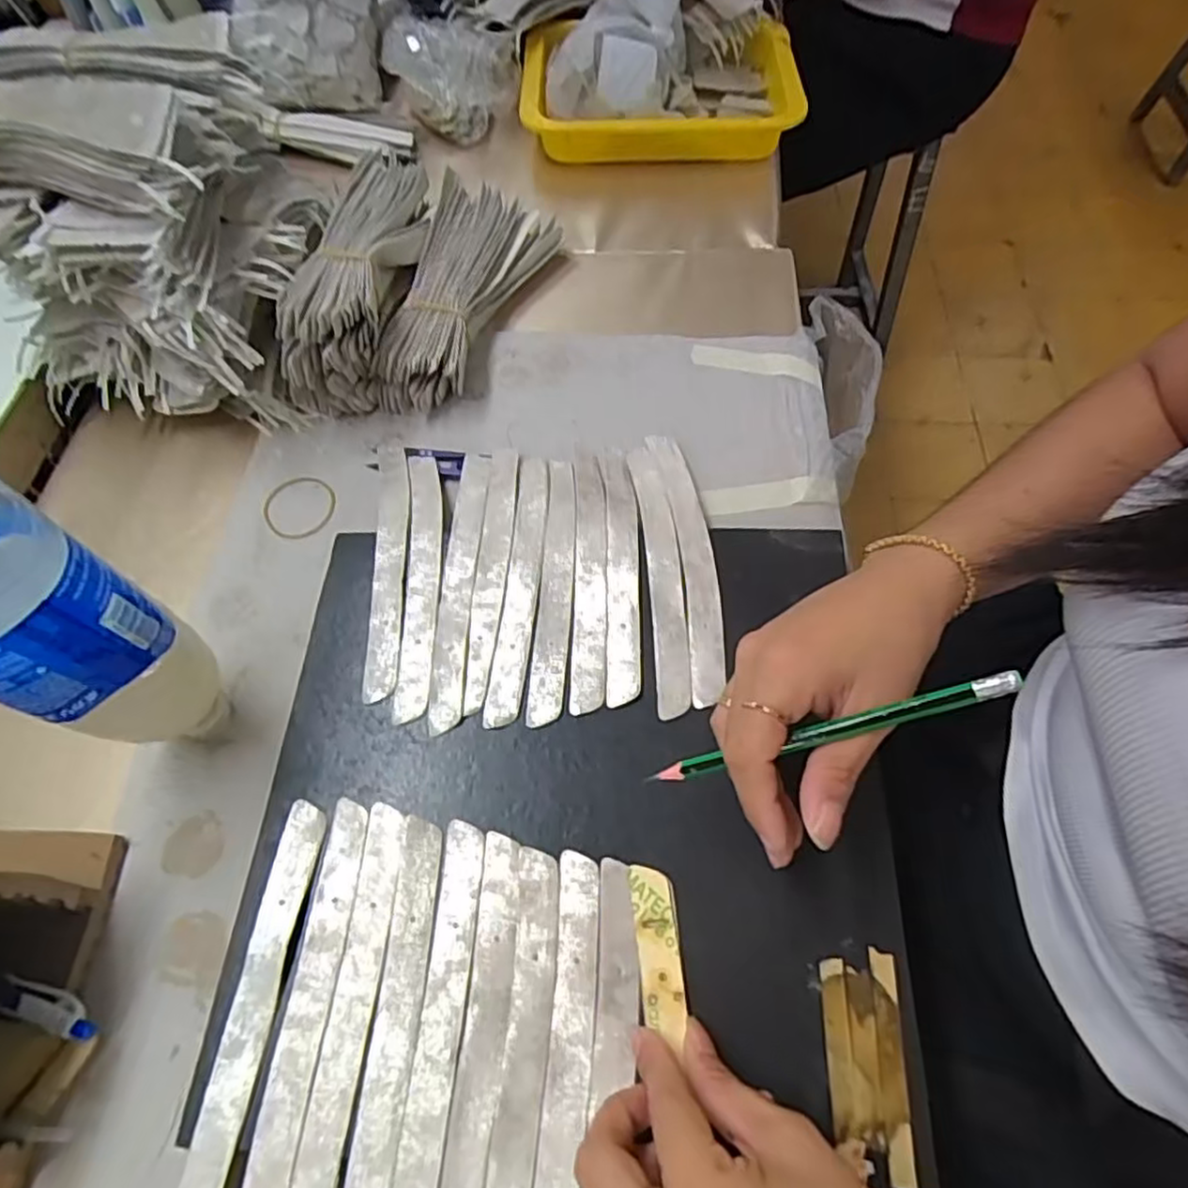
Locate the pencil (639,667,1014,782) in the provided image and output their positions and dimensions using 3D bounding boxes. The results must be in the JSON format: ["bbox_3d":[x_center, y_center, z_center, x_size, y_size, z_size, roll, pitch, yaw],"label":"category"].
[{"bbox_3d":[0.089,0.055,0.273,0.146,0.005,0.009,-20,60,19],"label":"pencil"}]

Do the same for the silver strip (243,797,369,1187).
[{"bbox_3d":[-0.126,0.188,0.295,0.020,0.004,0.188,4,62,4],"label":"silver strip"}]

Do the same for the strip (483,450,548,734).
[{"bbox_3d":[-0.042,-0.011,0.412,0.023,0.021,0.189,2,62,3],"label":"strip"}]

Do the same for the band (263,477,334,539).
[{"bbox_3d":[-0.194,-0.057,0.454,0.048,0.005,0.051,-20,61,-1],"label":"band"}]

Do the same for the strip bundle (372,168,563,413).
[{"bbox_3d":[-0.093,-0.227,0.518,0.089,0.049,0.208,10,63,7],"label":"strip bundle"}]

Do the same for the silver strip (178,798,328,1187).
[{"bbox_3d":[-0.150,0.188,0.296,0.019,0.004,0.188,6,62,5],"label":"silver strip"}]

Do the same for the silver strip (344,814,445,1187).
[{"bbox_3d":[-0.086,0.194,0.290,0.021,0.004,0.188,2,62,3],"label":"silver strip"}]

